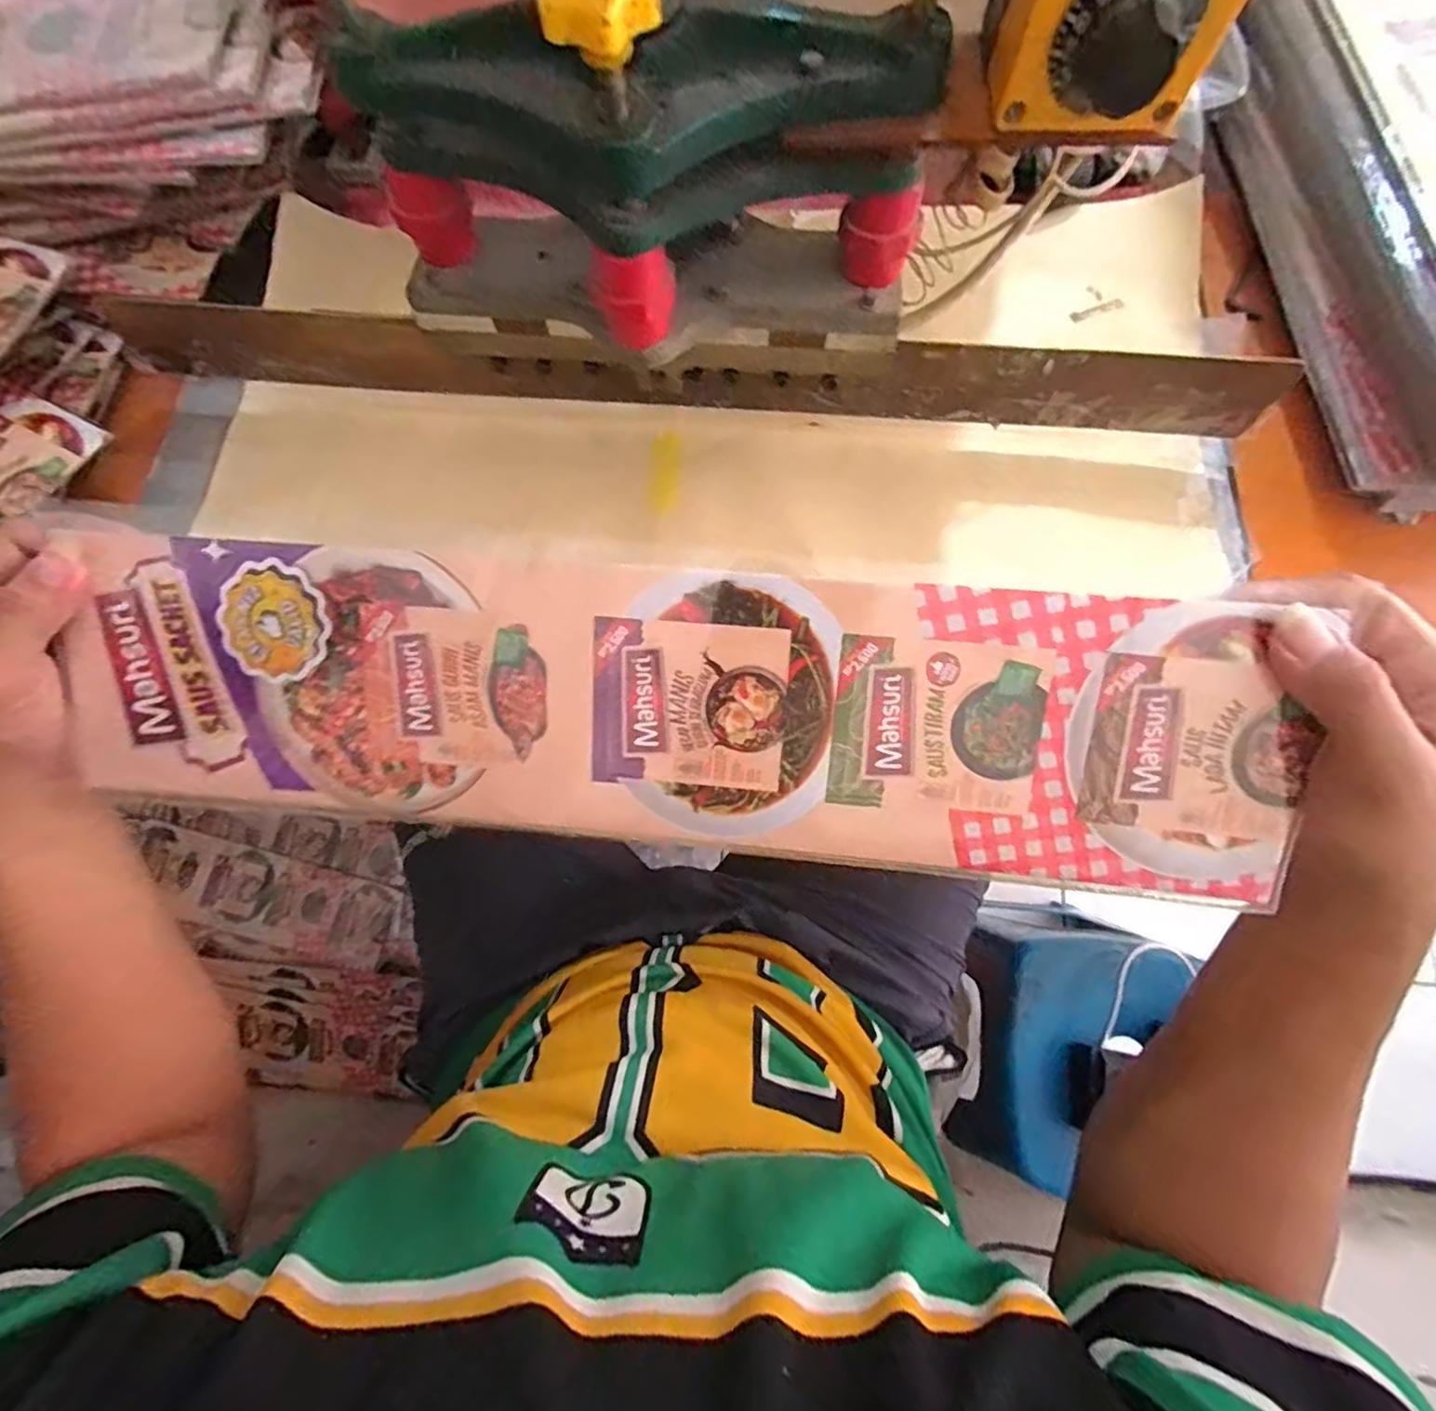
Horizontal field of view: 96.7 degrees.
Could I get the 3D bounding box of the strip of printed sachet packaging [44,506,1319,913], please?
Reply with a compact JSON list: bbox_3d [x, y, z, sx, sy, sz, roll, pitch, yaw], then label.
[{"bbox_3d":[-0.032,0.001,0.287,0.528,0.013,0.128,6,103,5],"label":"strip of printed sachet packaging"}]

